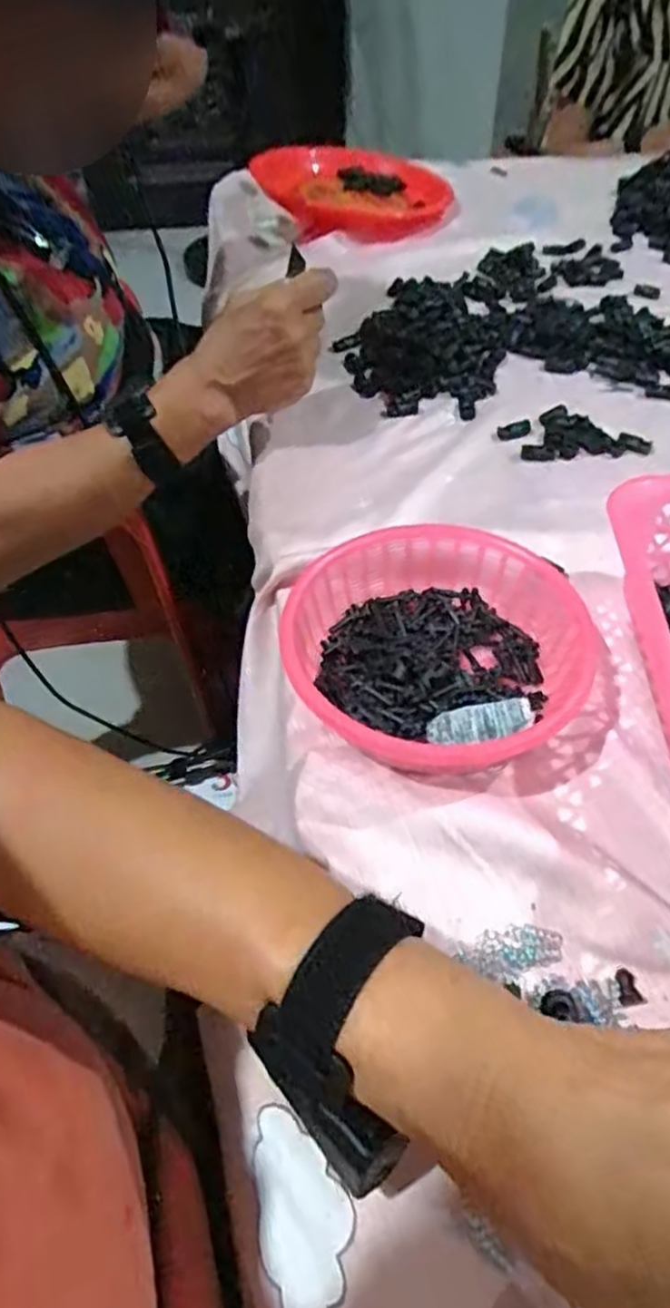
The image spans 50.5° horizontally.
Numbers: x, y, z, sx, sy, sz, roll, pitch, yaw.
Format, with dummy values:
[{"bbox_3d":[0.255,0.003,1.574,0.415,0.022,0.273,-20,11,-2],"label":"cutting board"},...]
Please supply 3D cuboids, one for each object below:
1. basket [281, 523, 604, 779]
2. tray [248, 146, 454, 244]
[{"bbox_3d":[0.067,-0.005,0.418,0.171,0.050,0.165,-1,50,1],"label":"basket"},{"bbox_3d":[0.033,-0.615,0.930,0.243,0.050,0.242,-21,53,-15],"label":"tray"}]

